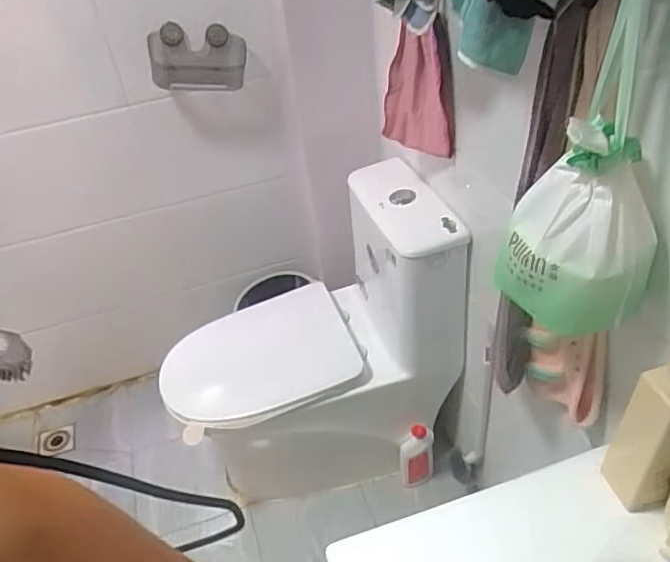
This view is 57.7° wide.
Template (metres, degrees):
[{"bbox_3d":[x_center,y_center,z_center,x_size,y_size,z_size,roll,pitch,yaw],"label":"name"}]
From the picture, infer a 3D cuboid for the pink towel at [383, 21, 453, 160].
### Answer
[{"bbox_3d":[0.151,-0.345,1.124,0.142,0.219,0.078,13,43,23],"label":"pink towel"}]

